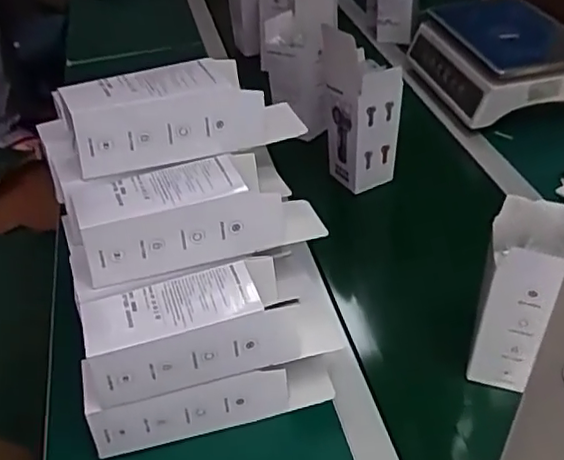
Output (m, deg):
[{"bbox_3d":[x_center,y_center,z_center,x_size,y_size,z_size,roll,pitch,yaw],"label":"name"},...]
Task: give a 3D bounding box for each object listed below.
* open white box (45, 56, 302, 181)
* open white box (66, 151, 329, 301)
[{"bbox_3d":[-0.097,-0.126,0.638,0.242,0.082,0.083,-20,42,-15],"label":"open white box"},{"bbox_3d":[-0.088,-0.016,0.621,0.250,0.084,0.091,-16,41,-11],"label":"open white box"}]

